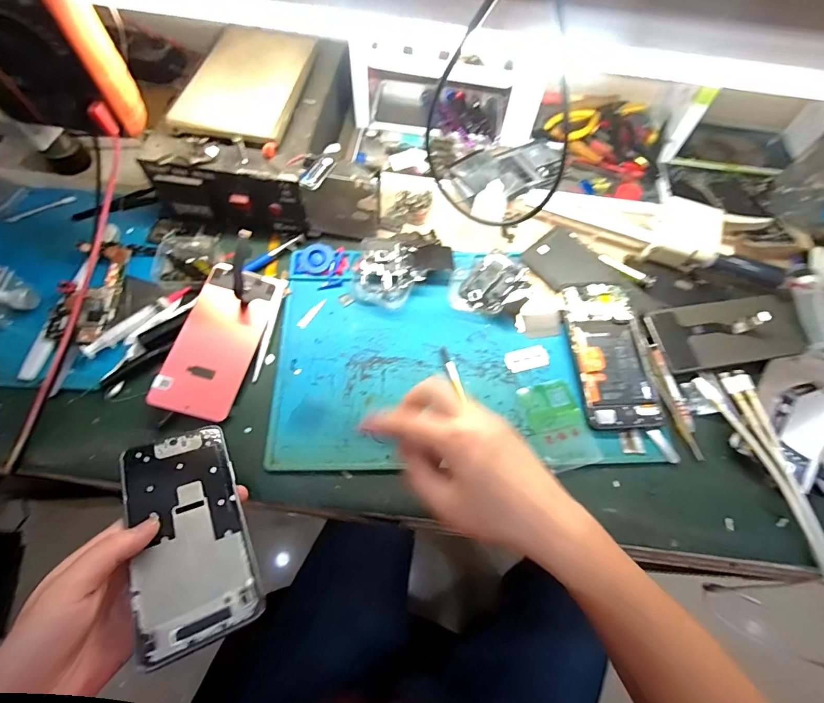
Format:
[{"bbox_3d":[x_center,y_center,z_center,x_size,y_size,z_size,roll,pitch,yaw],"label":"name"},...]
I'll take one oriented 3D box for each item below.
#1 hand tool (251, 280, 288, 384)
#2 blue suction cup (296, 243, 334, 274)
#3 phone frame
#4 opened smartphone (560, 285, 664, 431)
[{"bbox_3d":[-0.148,-0.024,0.422,0.008,0.006,0.117,8,65,1],"label":"hand tool"},{"bbox_3d":[-0.107,-0.103,0.455,0.037,0.007,0.037,-1,82,4],"label":"blue suction cup"},{"bbox_3d":[-0.166,0.129,0.304,0.073,0.005,0.160,-13,52,-28],"label":"phone frame"},{"bbox_3d":[0.203,0.001,0.420,0.070,0.012,0.156,0,65,-3],"label":"opened smartphone"}]

